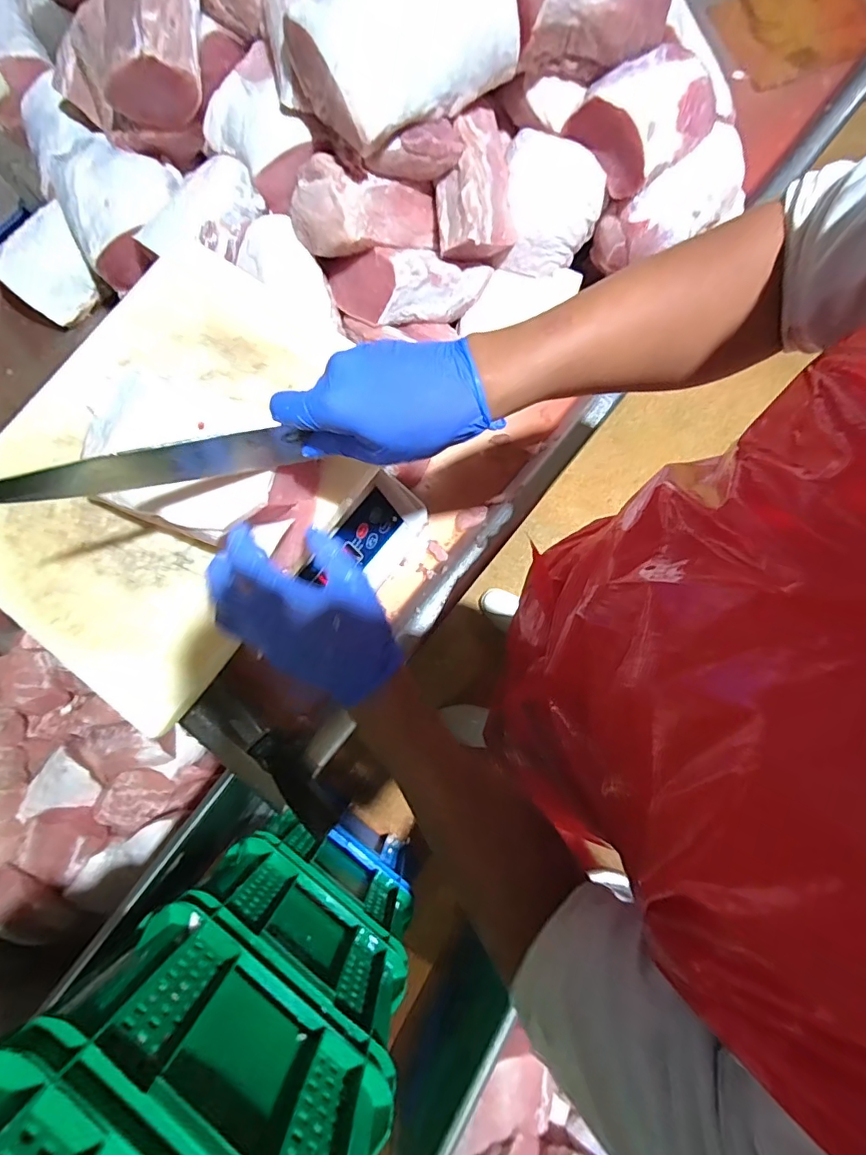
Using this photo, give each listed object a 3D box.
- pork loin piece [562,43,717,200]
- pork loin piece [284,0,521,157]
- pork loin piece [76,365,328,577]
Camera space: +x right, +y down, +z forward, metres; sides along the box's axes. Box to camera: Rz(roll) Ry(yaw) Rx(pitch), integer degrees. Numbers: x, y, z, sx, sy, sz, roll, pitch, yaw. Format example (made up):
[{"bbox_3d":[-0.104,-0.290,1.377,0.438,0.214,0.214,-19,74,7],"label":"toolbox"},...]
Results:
[{"bbox_3d":[0.235,-0.514,0.556,0.147,0.060,0.118,-44,81,-7],"label":"pork loin piece"},{"bbox_3d":[-0.025,-0.521,0.488,0.205,0.069,0.120,-39,81,-7],"label":"pork loin piece"},{"bbox_3d":[-0.192,-0.097,0.414,0.192,0.063,0.119,18,79,4],"label":"pork loin piece"}]

